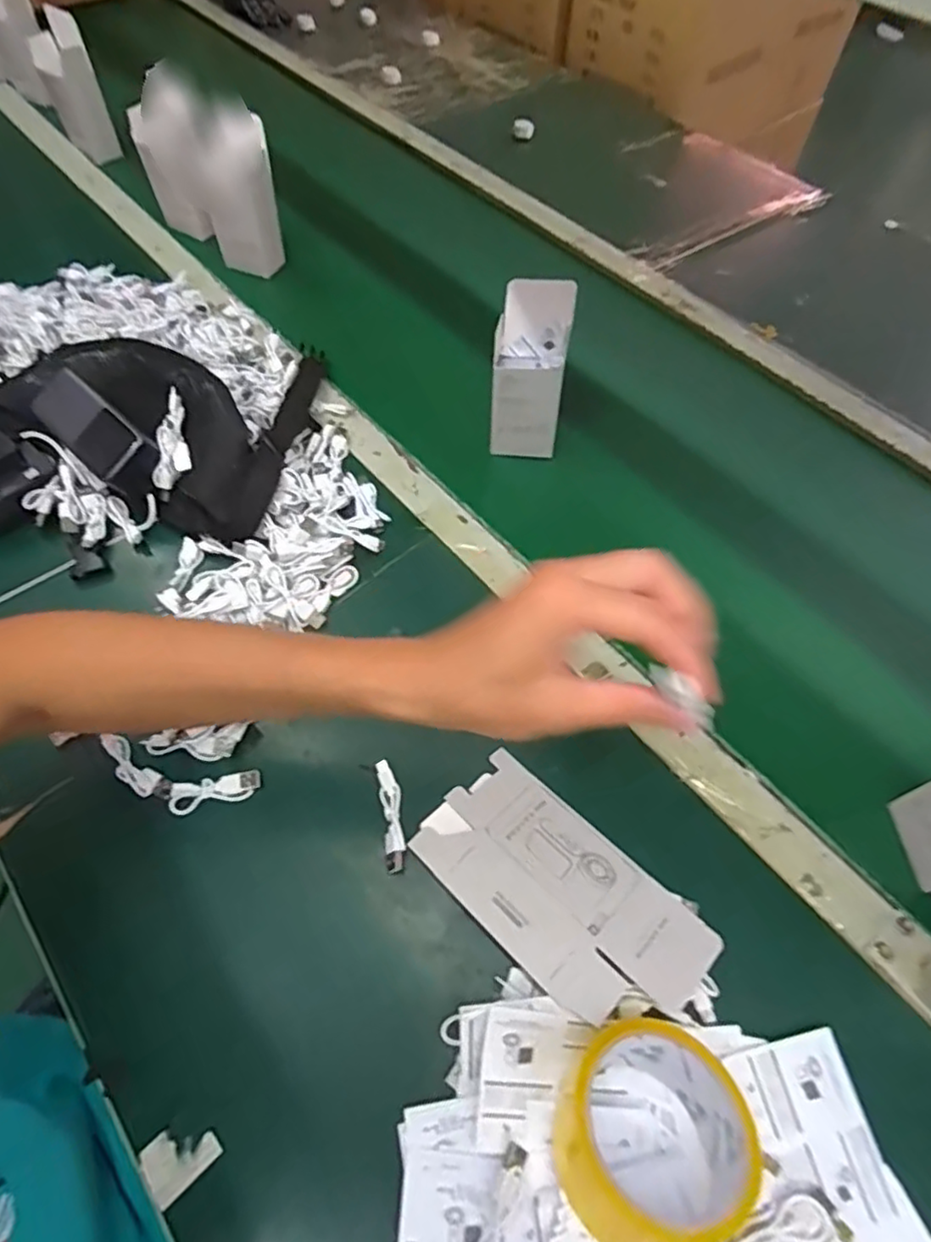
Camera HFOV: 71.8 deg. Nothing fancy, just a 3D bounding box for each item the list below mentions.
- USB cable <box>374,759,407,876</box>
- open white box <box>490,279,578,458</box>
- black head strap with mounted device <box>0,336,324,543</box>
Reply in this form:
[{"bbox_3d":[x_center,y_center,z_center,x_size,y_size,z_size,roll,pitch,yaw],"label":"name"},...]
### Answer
[{"bbox_3d":[-0.052,0.140,0.459,0.016,0.014,0.077,-8,60,-7],"label":"USB cable"},{"bbox_3d":[0.060,-0.228,0.603,0.066,0.162,0.042,4,35,-1],"label":"open white box"},{"bbox_3d":[-0.315,-0.186,0.600,0.313,0.051,0.209,4,59,0],"label":"black head strap with mounted device"}]

